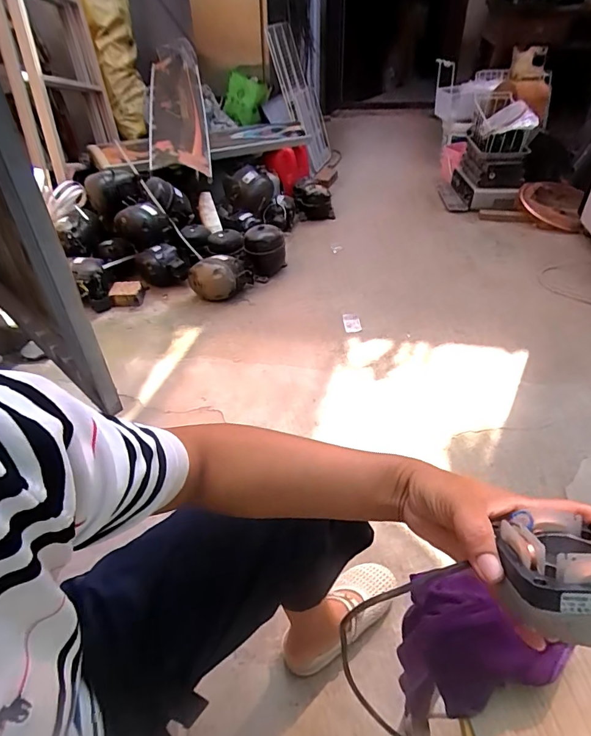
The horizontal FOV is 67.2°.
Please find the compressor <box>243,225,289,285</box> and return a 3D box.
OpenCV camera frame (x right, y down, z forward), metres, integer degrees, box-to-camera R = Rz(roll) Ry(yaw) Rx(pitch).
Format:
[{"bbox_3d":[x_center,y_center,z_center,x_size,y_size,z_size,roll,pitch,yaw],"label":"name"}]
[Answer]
[{"bbox_3d":[-0.125,-0.487,1.882,0.165,0.202,0.140,-5,39,-3],"label":"compressor"}]

